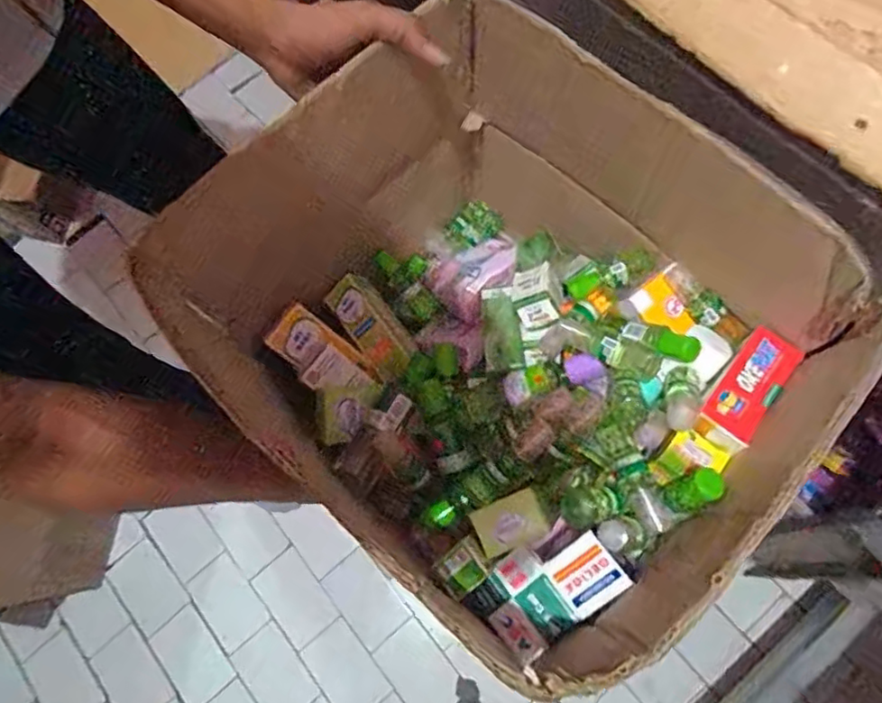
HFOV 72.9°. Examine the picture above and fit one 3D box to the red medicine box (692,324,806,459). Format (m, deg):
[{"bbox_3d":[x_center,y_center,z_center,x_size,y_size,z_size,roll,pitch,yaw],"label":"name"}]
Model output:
[{"bbox_3d":[0.211,0.024,0.409,0.036,0.020,0.094,37,68,17],"label":"red medicine box"}]

